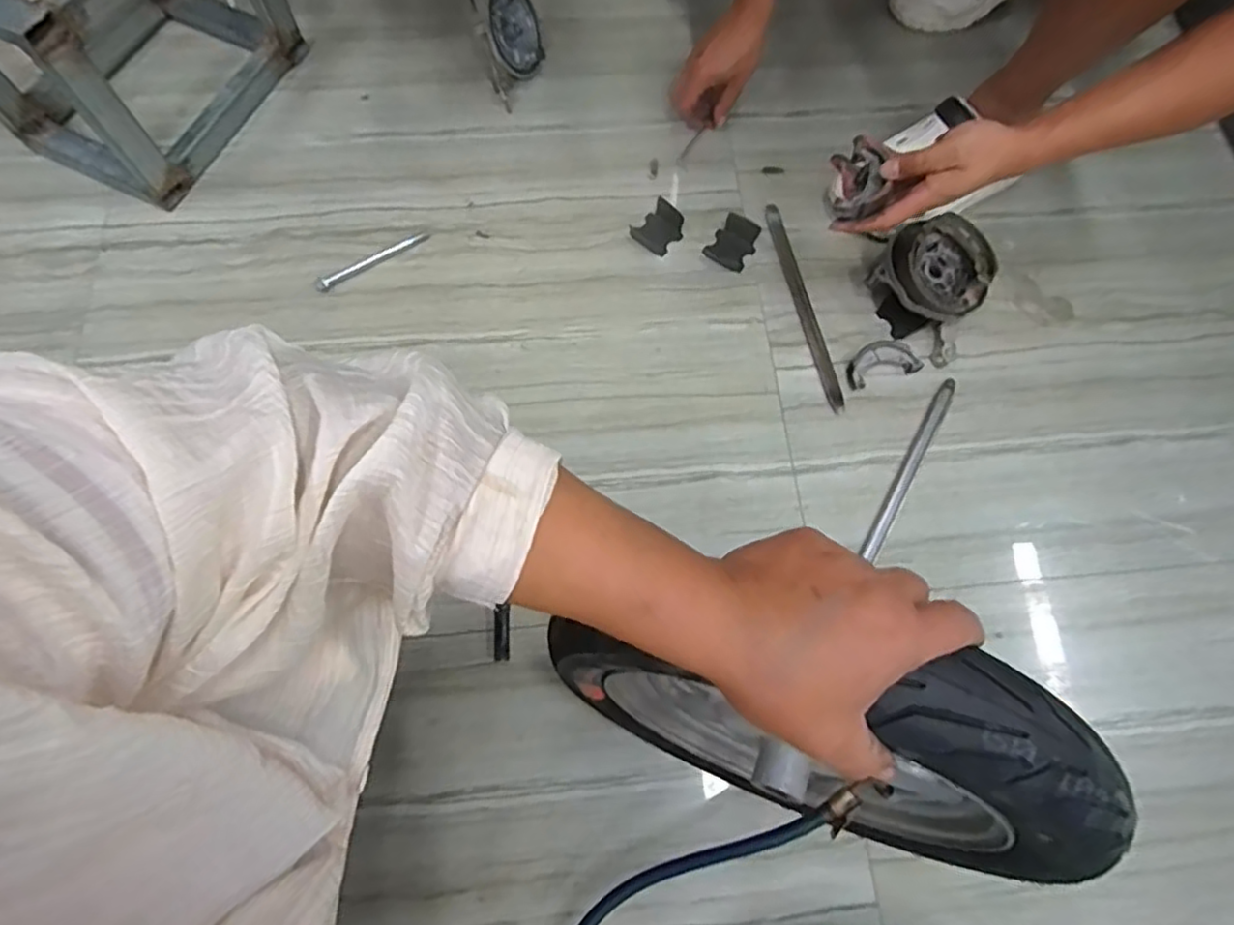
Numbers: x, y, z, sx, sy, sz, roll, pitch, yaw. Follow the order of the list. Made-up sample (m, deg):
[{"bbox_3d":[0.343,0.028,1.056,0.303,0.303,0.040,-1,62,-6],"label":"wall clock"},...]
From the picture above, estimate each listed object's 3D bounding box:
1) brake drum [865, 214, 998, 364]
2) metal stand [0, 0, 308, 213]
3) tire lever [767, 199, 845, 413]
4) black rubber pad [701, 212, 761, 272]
[{"bbox_3d":[0.372,-0.217,0.768,0.129,0.070,0.163,31,72,10],"label":"brake drum"},{"bbox_3d":[-0.598,-0.534,0.771,0.267,0.239,0.320,27,72,8],"label":"metal stand"},{"bbox_3d":[0.225,-0.194,0.793,0.020,0.007,0.291,-10,70,-5],"label":"tire lever"},{"bbox_3d":[0.149,-0.277,0.818,0.054,0.007,0.074,34,73,11],"label":"black rubber pad"}]

